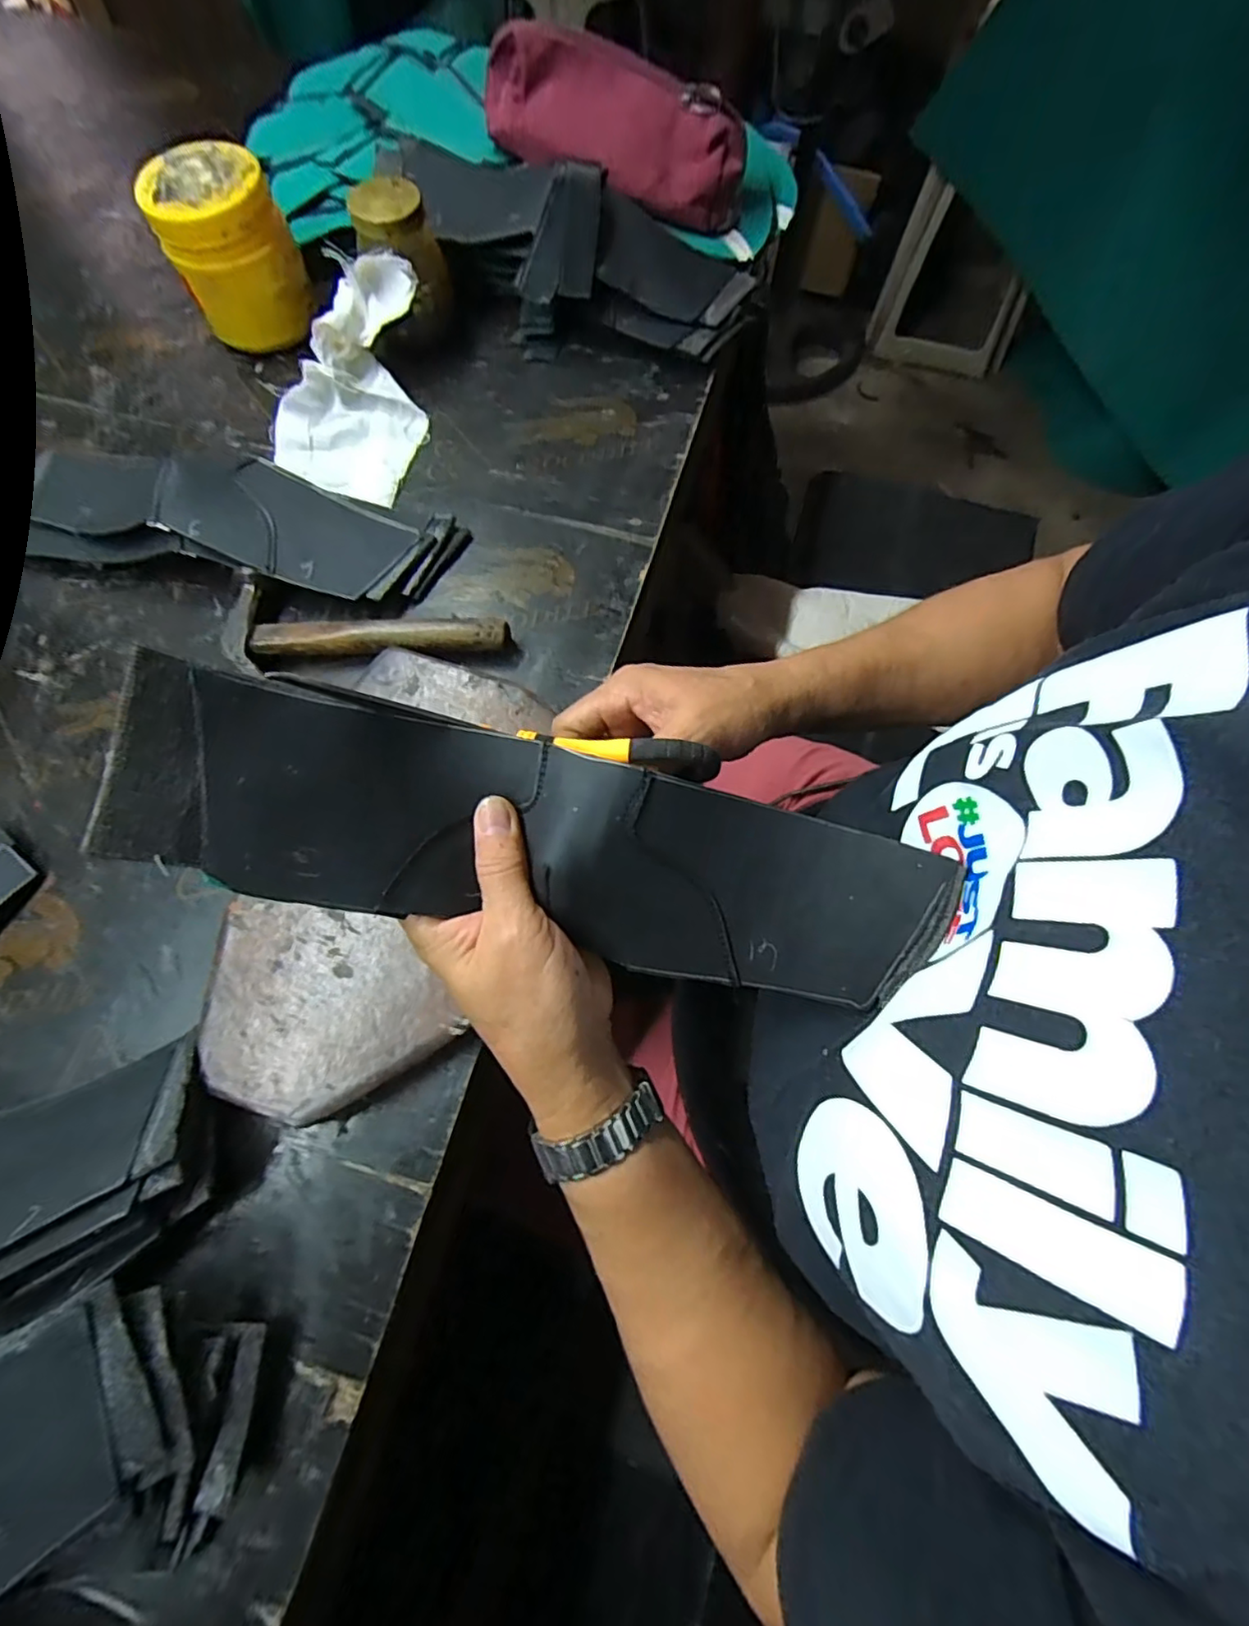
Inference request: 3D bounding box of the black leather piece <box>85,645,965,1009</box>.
[{"bbox_3d":[-0.022,0.010,0.241,0.302,0.061,0.082,14,70,-9],"label":"black leather piece"}]

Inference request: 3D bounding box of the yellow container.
[{"bbox_3d":[-0.313,-0.449,0.497,0.093,0.104,0.085,-24,71,-8],"label":"yellow container"}]

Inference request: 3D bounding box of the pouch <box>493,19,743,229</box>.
[{"bbox_3d":[-0.013,-0.590,0.535,0.232,0.084,0.080,17,71,7],"label":"pouch"}]

